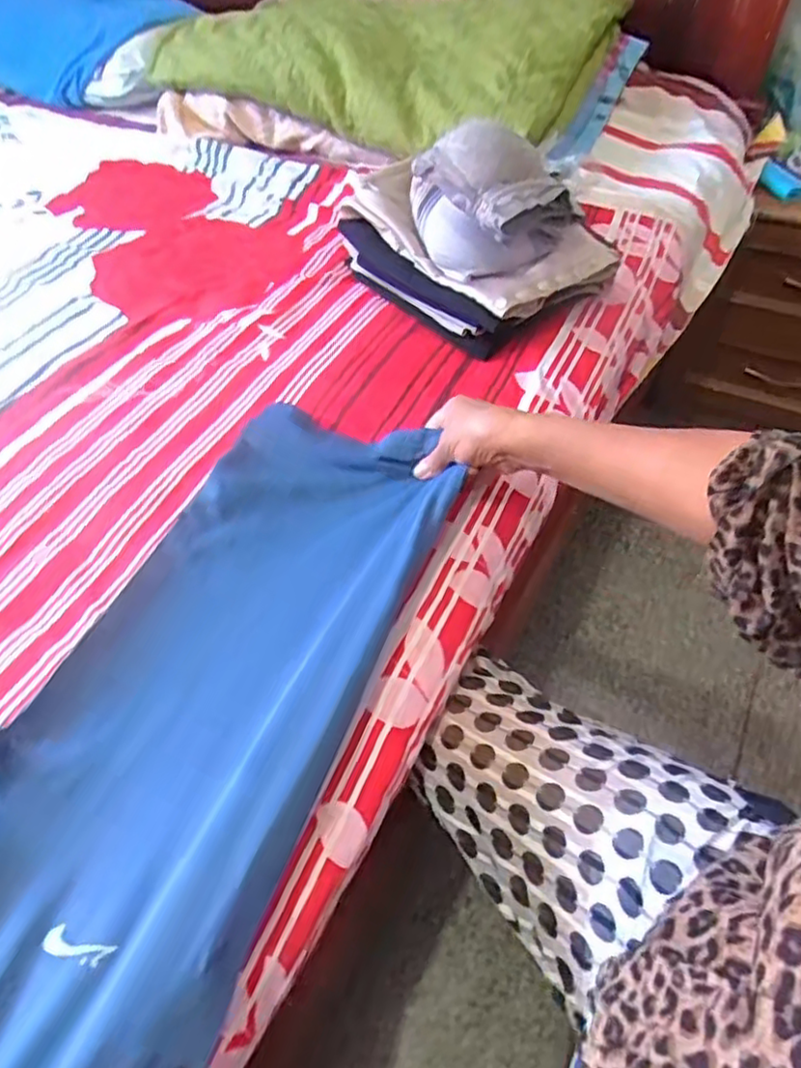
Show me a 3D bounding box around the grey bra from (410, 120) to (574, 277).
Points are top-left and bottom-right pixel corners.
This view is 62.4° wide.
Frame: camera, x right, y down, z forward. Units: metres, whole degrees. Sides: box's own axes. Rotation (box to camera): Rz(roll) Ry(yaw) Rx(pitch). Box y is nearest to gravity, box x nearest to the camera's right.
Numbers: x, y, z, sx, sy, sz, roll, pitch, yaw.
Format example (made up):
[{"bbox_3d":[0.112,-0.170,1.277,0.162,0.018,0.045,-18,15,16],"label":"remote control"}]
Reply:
[{"bbox_3d":[0.091,-0.372,0.725,0.158,0.132,0.094,31,56,27],"label":"grey bra"}]

